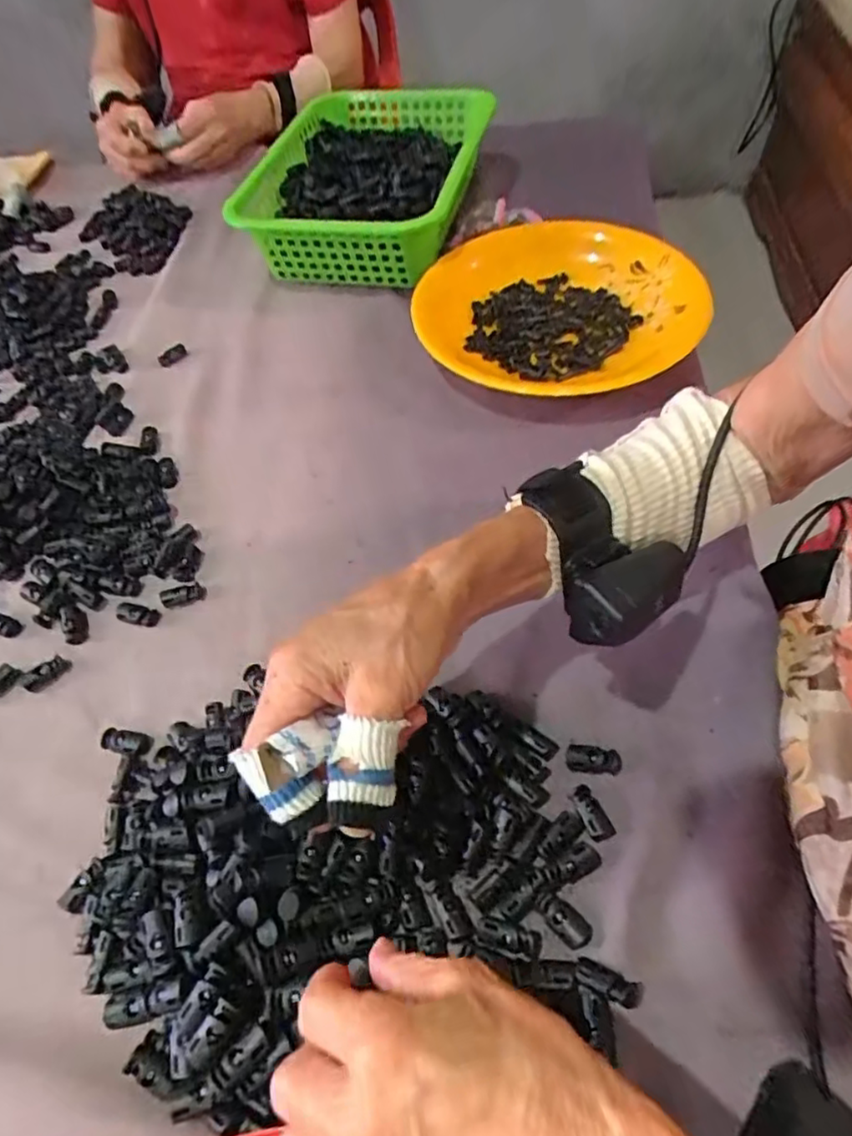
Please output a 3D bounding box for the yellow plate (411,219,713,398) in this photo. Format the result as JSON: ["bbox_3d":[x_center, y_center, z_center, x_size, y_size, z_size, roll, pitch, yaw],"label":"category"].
[{"bbox_3d":[0.114,-0.227,0.552,0.222,0.040,0.232,-3,55,4],"label":"yellow plate"}]

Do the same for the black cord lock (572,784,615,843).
[{"bbox_3d":[0.088,0.129,0.336,0.014,0.008,0.029,-18,56,-7],"label":"black cord lock"}]

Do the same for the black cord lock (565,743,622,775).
[{"bbox_3d":[0.093,0.107,0.353,0.030,0.007,0.015,6,56,10],"label":"black cord lock"}]

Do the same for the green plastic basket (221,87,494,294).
[{"bbox_3d":[-0.062,-0.417,0.688,0.228,0.081,0.318,9,57,12],"label":"green plastic basket"}]

